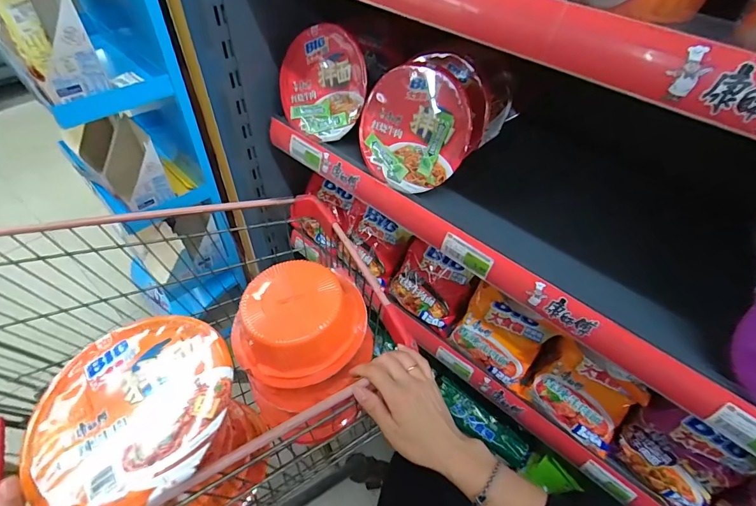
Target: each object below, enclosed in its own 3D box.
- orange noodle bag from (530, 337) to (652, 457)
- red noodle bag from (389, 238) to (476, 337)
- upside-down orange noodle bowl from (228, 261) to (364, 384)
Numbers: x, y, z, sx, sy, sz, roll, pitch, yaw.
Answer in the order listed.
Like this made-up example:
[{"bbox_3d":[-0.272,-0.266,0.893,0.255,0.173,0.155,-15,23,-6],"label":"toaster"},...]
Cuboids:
[{"bbox_3d":[0.344,0.236,0.653,0.143,0.133,0.045,39,18,24],"label":"orange noodle bag"},{"bbox_3d":[0.108,0.066,0.777,0.152,0.142,0.048,32,13,21],"label":"red noodle bag"},{"bbox_3d":[-0.100,0.091,0.521,0.160,0.079,0.141,8,49,3],"label":"upside-down orange noodle bowl"}]

